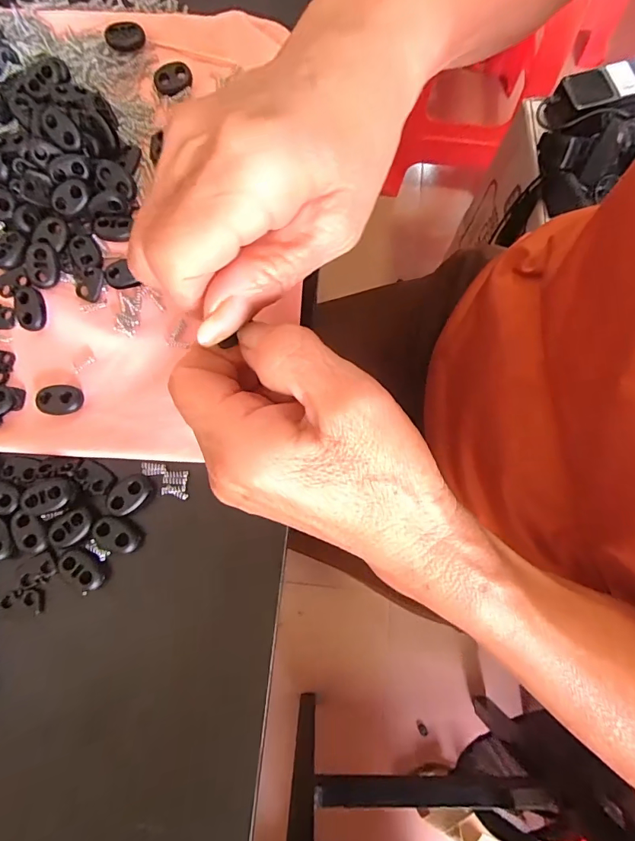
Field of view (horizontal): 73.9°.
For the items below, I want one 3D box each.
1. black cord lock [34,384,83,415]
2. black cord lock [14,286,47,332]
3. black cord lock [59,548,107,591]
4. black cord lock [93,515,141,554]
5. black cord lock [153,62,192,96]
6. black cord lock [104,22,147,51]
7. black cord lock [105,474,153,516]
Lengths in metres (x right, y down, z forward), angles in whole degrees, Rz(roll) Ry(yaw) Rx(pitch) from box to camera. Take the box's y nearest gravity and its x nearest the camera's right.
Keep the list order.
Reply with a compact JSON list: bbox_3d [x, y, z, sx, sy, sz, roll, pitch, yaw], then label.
[{"bbox_3d":[-0.128,-0.010,0.208,0.020,0.005,0.015,-2,78,0],"label":"black cord lock"},{"bbox_3d":[-0.147,-0.057,0.215,0.013,0.006,0.021,-13,78,-3],"label":"black cord lock"},{"bbox_3d":[-0.107,0.067,0.191,0.022,0.006,0.011,32,80,6],"label":"black cord lock"},{"bbox_3d":[-0.093,0.053,0.193,0.023,0.004,0.013,24,79,5],"label":"black cord lock"},{"bbox_3d":[-0.084,-0.198,0.244,0.021,0.005,0.013,-25,79,-5],"label":"black cord lock"},{"bbox_3d":[-0.112,-0.223,0.246,0.021,0.010,0.013,-24,79,-5],"label":"black cord lock"},{"bbox_3d":[-0.089,0.035,0.198,0.021,0.005,0.016,-28,79,-6],"label":"black cord lock"}]

